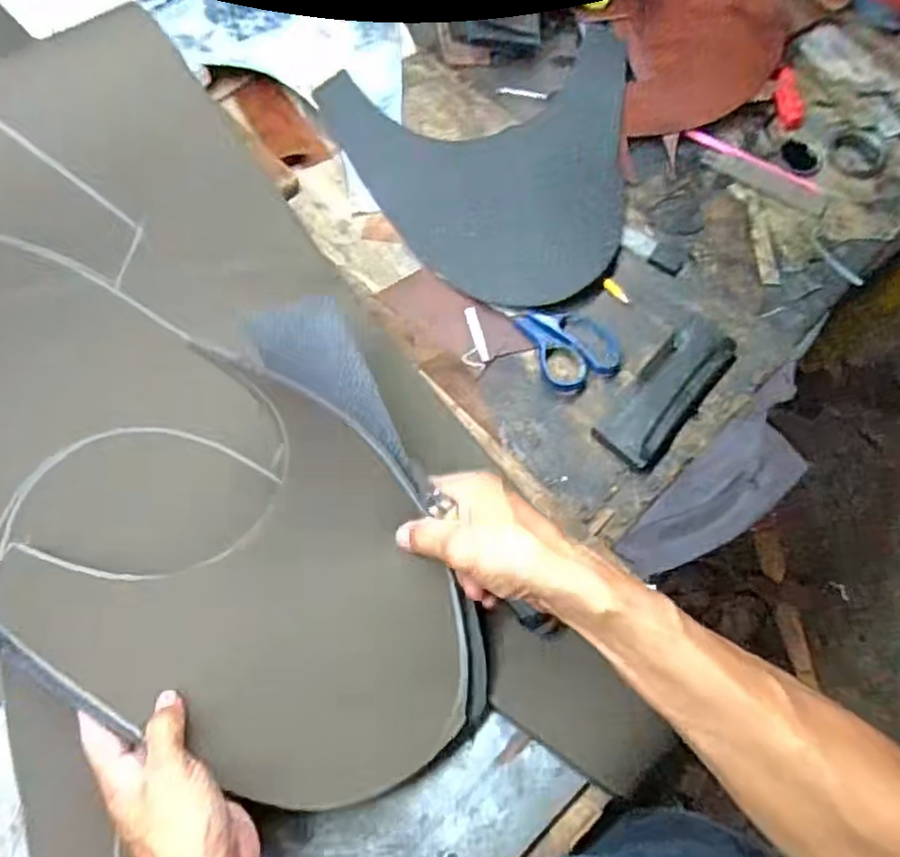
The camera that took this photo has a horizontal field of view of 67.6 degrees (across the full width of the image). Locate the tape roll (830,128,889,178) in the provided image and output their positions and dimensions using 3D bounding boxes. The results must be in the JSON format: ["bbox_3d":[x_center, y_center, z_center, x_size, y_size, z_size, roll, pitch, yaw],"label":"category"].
[{"bbox_3d":[0.419,-0.283,0.690,0.057,0.009,0.054,1,74,-3],"label":"tape roll"}]

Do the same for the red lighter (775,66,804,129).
[{"bbox_3d":[0.351,-0.343,0.696,0.024,0.010,0.064,-8,87,-6],"label":"red lighter"}]

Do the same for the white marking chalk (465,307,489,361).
[{"bbox_3d":[0.024,-0.082,0.586,0.009,0.013,0.049,-15,75,-8],"label":"white marking chalk"}]

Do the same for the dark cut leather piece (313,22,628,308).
[{"bbox_3d":[0.063,-0.249,0.647,0.295,0.014,0.285,-17,72,-5],"label":"dark cut leather piece"}]

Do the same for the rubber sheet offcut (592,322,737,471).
[{"bbox_3d":[0.186,-0.032,0.569,0.053,0.011,0.150,41,75,8],"label":"rubber sheet offcut"}]

